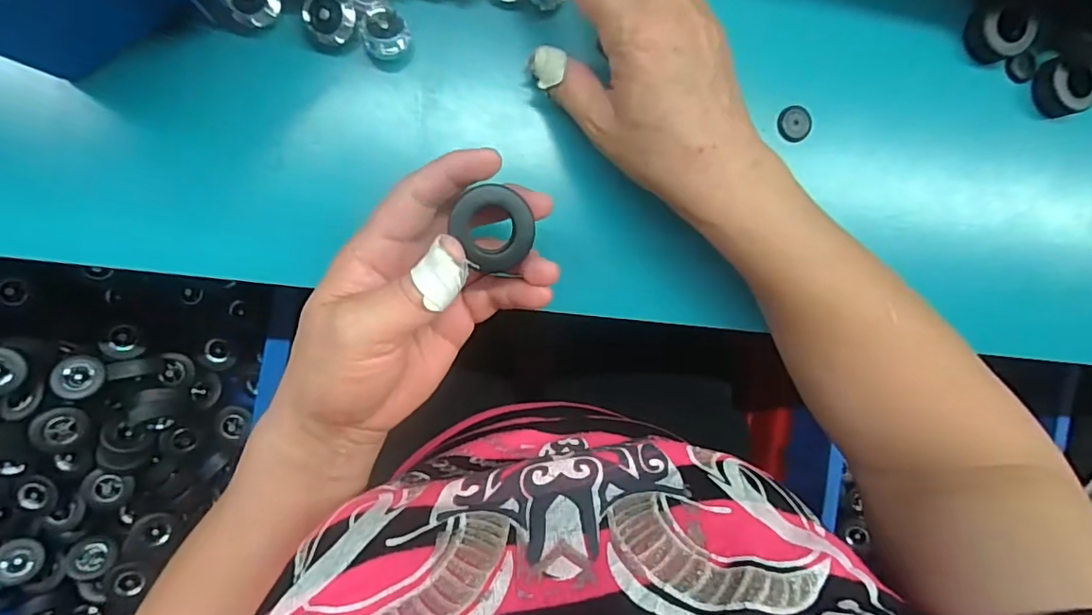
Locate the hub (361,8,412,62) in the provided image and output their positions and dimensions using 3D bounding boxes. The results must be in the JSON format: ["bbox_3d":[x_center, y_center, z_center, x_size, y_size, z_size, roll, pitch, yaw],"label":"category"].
[{"bbox_3d":[-0.083,-0.139,0.280,0.021,0.021,0.020,-1,94,-8],"label":"hub"}]

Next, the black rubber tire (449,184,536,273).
[{"bbox_3d":[-0.022,-0.035,0.236,0.034,0.008,0.035,4,93,-8],"label":"black rubber tire"}]

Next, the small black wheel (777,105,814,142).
[{"bbox_3d":[0.153,-0.113,0.333,0.020,0.004,0.022,-1,94,-8],"label":"small black wheel"}]

